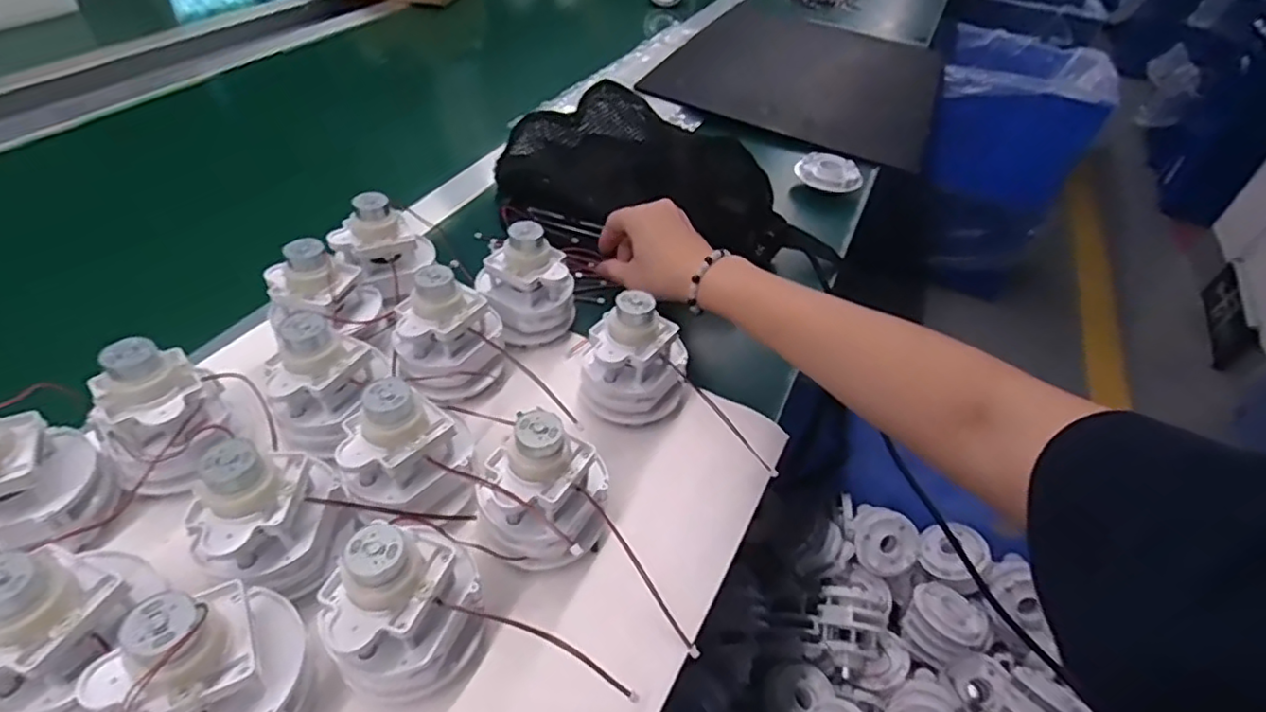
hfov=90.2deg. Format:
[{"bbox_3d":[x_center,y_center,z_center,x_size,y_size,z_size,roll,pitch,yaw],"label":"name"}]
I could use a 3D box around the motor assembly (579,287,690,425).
[{"bbox_3d":[0.003,-0.001,0.409,0.068,0.078,0.059,8,44,1],"label":"motor assembly"}]

